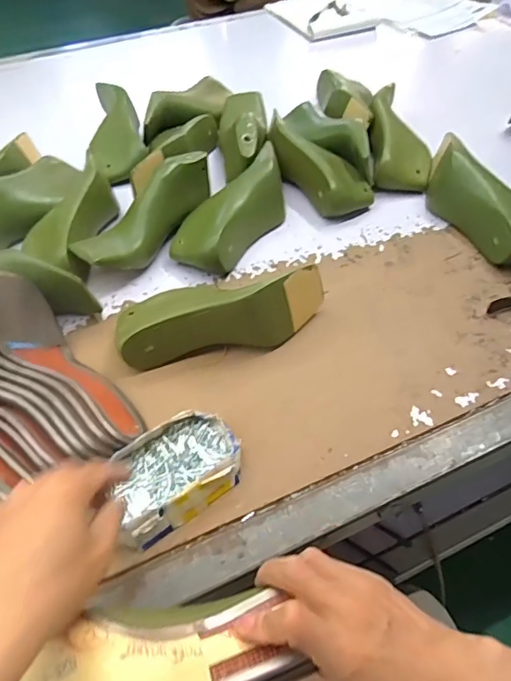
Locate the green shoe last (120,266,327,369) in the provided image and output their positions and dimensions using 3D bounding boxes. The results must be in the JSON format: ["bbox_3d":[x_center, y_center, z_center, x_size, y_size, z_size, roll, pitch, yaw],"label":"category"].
[{"bbox_3d":[-0.037,-0.037,0.537,0.228,0.075,0.085,-11,48,-6],"label":"green shoe last"}]

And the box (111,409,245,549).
[{"bbox_3d":[-0.070,0.113,0.434,0.117,0.026,0.079,-31,53,-22],"label":"box"}]

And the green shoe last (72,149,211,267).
[{"bbox_3d":[-0.136,-0.168,0.632,0.067,0.069,0.224,20,52,20],"label":"green shoe last"}]

